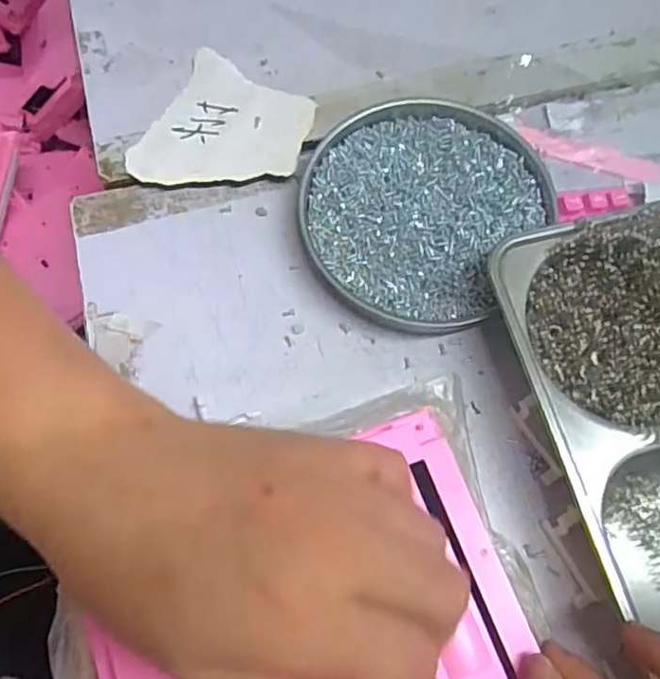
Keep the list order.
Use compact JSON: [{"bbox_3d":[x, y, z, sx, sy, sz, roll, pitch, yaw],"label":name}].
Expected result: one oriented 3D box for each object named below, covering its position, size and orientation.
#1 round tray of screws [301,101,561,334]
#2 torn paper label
[{"bbox_3d":[0.050,-0.073,0.353,0.123,0.018,0.133,0,71,-1],"label":"round tray of screws"},{"bbox_3d":[-0.061,-0.121,0.371,0.088,0.007,0.093,23,71,12],"label":"torn paper label"}]

